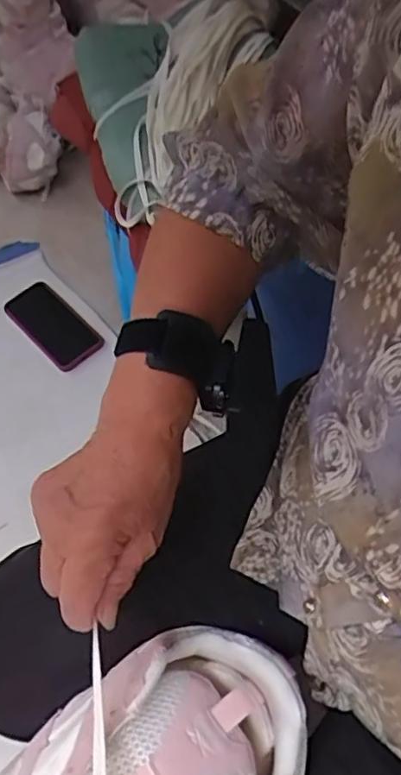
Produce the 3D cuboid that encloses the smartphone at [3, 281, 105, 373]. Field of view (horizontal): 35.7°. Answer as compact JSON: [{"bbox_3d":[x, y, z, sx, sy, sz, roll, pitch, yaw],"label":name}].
[{"bbox_3d":[-0.235,-0.101,0.997,0.167,0.019,0.094,43,58,18],"label":"smartphone"}]

